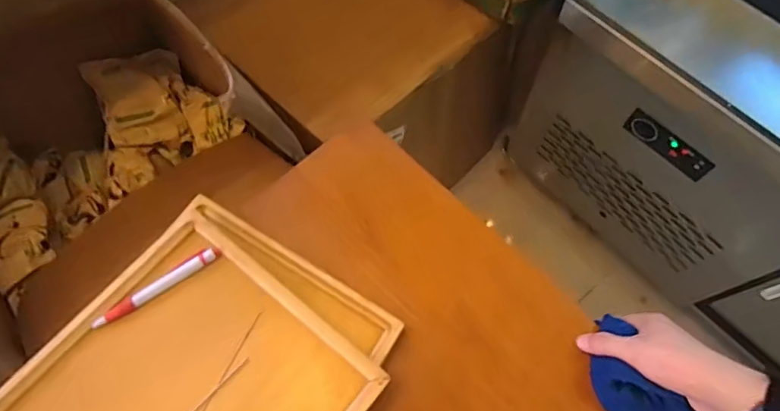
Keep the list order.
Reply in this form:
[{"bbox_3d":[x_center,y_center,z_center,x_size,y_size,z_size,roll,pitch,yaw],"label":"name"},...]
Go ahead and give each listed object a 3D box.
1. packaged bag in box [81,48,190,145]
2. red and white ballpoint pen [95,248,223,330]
[{"bbox_3d":[-0.444,-0.190,0.941,0.145,0.055,0.155,-23,96,-21],"label":"packaged bag in box"},{"bbox_3d":[-0.220,0.075,0.488,0.126,0.010,0.015,-34,71,-13],"label":"red and white ballpoint pen"}]

